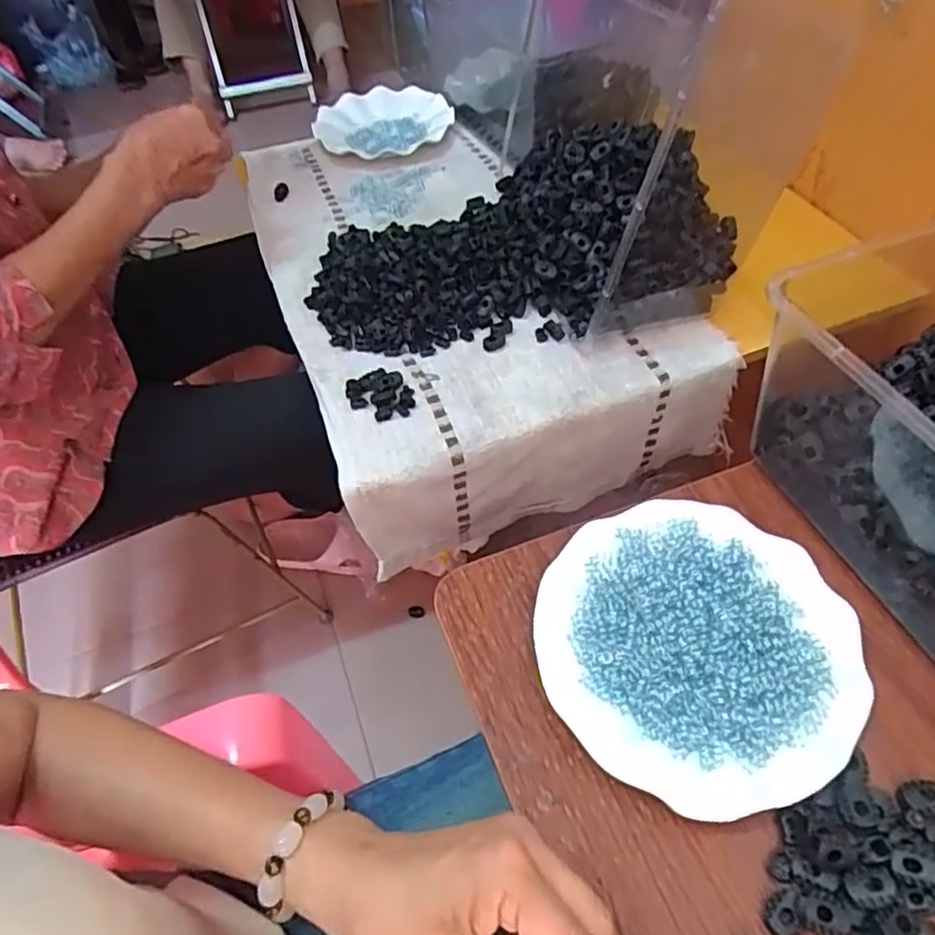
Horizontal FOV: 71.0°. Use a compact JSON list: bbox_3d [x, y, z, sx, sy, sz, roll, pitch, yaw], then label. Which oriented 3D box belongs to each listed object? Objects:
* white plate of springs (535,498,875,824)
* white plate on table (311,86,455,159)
[{"bbox_3d":[0.137,0.108,0.400,0.180,0.031,0.180,-2,52,3],"label":"white plate of springs"},{"bbox_3d":[-0.125,-0.477,0.903,0.198,0.030,0.160,24,58,21],"label":"white plate on table"}]

